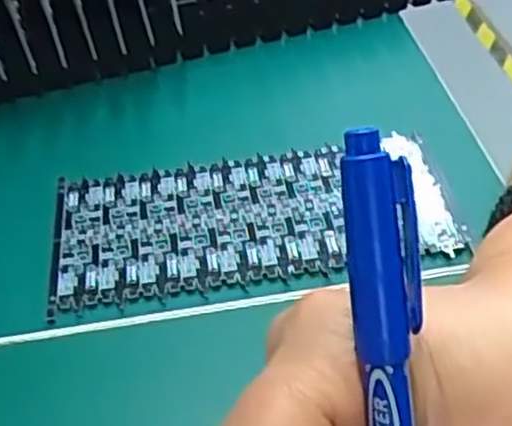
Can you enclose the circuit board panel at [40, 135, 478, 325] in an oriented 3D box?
[{"bbox_3d":[-0.002,0.001,0.324,0.163,0.005,0.073,-9,42,-3],"label":"circuit board panel"}]

